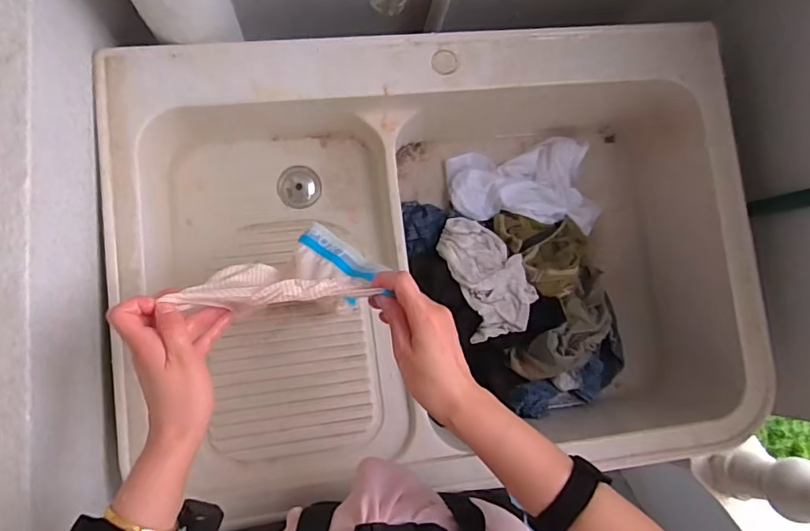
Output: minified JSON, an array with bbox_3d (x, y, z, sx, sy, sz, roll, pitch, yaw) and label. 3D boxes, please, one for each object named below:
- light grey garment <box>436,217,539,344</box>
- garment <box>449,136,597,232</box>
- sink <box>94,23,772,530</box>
[{"bbox_3d":[0.126,0.012,0.784,0.107,0.040,0.181,-17,86,-8],"label":"light grey garment"},{"bbox_3d":[0.196,-0.140,0.855,0.247,0.071,0.141,6,83,-6],"label":"garment"},{"bbox_3d":[0.046,-0.010,0.763,0.806,0.208,0.574,-6,85,-7],"label":"sink"}]

